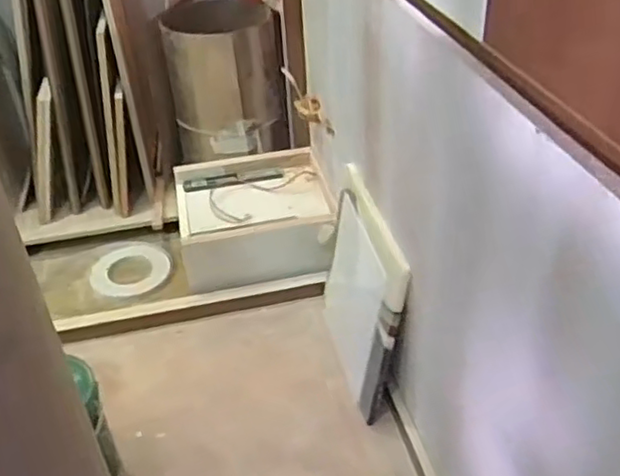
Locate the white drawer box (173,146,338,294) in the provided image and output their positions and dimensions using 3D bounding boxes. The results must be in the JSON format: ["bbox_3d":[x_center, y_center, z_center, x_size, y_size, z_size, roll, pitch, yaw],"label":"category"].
[{"bbox_3d":[-0.133,-0.059,1.582,0.359,0.124,0.410,-10,36,-9],"label":"white drawer box"}]

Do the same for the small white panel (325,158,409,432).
[{"bbox_3d":[0.092,0.098,1.248,0.023,0.375,0.345,-4,38,-15],"label":"small white panel"}]

